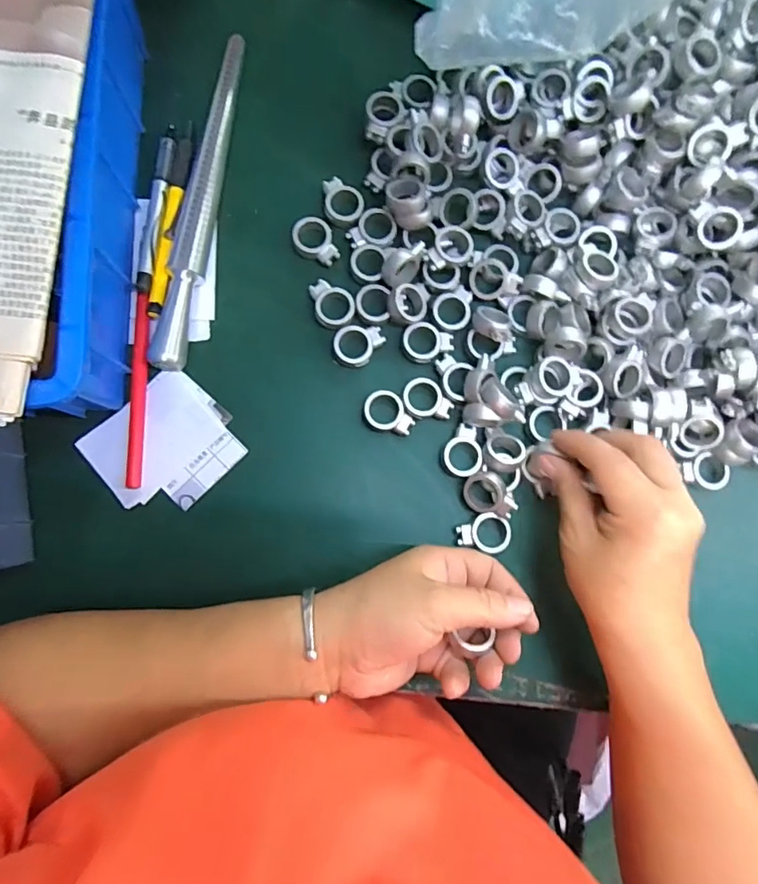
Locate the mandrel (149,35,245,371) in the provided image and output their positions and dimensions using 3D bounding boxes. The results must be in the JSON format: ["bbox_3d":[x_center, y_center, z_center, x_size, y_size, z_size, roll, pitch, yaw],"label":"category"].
[{"bbox_3d":[-0.116,-0.161,0.325,0.020,0.020,0.234,8,83,-4],"label":"mandrel"}]

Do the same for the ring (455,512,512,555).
[{"bbox_3d":[0.067,0.058,0.319,0.033,0.011,0.025,6,84,-4],"label":"ring"}]

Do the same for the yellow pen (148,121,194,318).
[{"bbox_3d":[-0.134,-0.147,0.323,0.011,0.010,0.134,6,84,-4],"label":"yellow pen"}]

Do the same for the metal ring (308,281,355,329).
[{"bbox_3d":[-0.032,-0.092,0.331,0.034,0.006,0.027,43,82,1],"label":"metal ring"}]

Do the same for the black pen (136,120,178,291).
[{"bbox_3d":[-0.143,-0.153,0.323,0.012,0.012,0.120,5,80,-4],"label":"black pen"}]

